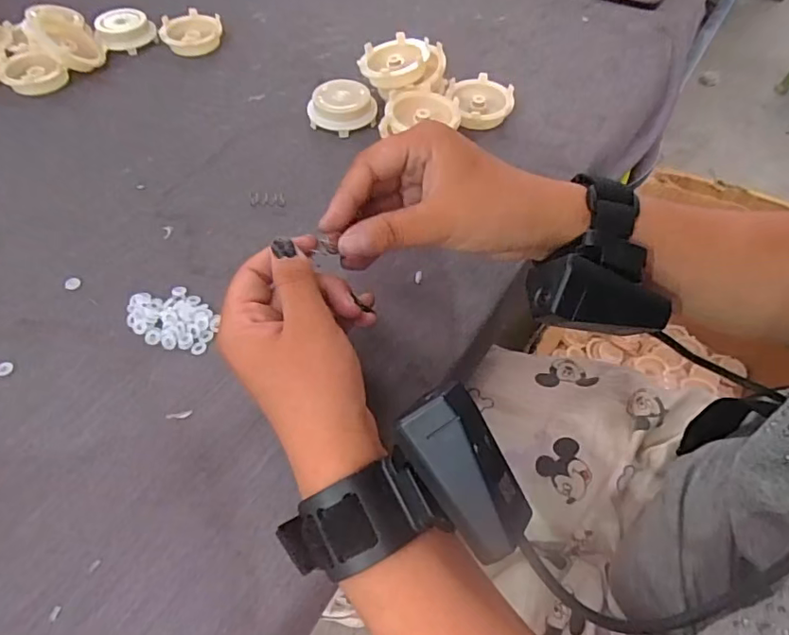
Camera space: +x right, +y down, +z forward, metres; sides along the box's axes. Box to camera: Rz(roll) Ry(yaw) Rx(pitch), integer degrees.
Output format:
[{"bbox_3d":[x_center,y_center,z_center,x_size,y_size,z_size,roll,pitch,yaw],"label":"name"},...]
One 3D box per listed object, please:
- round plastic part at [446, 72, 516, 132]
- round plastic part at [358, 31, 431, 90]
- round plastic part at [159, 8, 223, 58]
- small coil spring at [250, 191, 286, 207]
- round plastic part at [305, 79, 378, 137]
[{"bbox_3d":[0.074,-0.186,0.466,0.054,0.020,0.055,1,54,0],"label":"round plastic part"},{"bbox_3d":[0.001,-0.216,0.447,0.052,0.016,0.057,-2,62,4],"label":"round plastic part"},{"bbox_3d":[-0.199,-0.281,0.529,0.058,0.018,0.060,1,55,-1],"label":"round plastic part"},{"bbox_3d":[-0.094,-0.088,0.399,0.025,0.007,0.014,-7,56,-6],"label":"small coil spring"},{"bbox_3d":[-0.044,-0.179,0.457,0.056,0.028,0.056,-3,54,-3],"label":"round plastic part"}]

